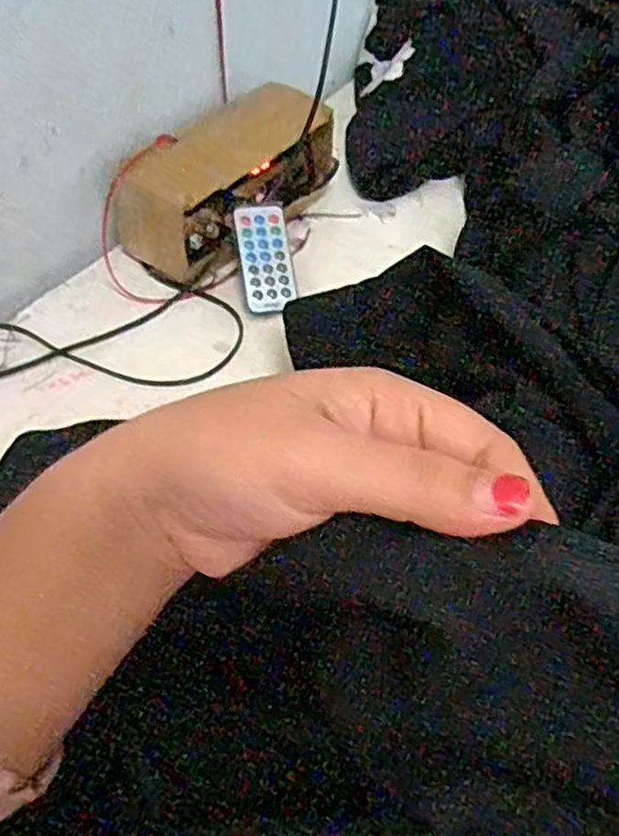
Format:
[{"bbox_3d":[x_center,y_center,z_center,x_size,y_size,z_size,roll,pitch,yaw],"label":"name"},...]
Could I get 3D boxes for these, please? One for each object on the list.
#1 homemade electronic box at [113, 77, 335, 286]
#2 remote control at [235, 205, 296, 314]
[{"bbox_3d":[-0.060,-0.188,0.566,0.076,0.081,0.179,31,57,22],"label":"homemade electronic box"},{"bbox_3d":[-0.034,-0.122,0.544,0.037,0.009,0.083,-7,81,-6],"label":"remote control"}]

